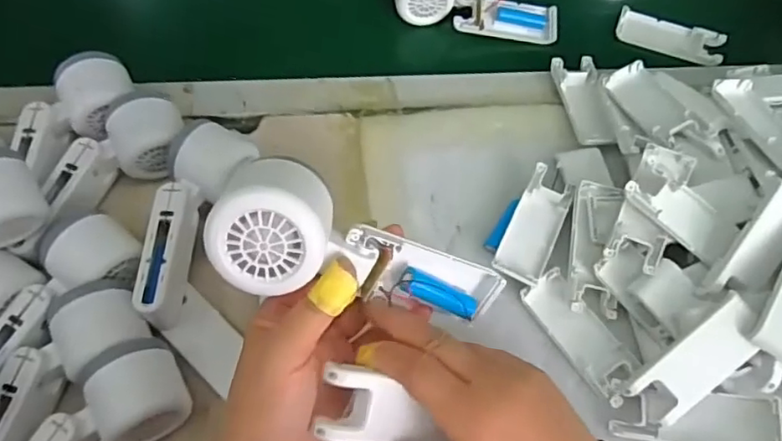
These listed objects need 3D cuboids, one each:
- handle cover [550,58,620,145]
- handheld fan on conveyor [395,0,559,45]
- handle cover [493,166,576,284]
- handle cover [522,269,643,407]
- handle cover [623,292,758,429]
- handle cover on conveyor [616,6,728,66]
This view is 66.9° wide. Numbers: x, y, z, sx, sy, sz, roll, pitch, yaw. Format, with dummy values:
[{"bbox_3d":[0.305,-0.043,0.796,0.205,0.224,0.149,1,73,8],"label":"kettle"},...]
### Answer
[{"bbox_3d":[0.178,-0.111,0.544,0.040,0.019,0.107,-1,63,-3],"label":"handle cover"},{"bbox_3d":[0.082,-0.216,0.596,0.171,0.045,0.062,17,63,-7],"label":"handheld fan on conveyor"},{"bbox_3d":[0.118,0.004,0.482,0.038,0.014,0.101,25,65,10],"label":"handle cover"},{"bbox_3d":[0.146,0.086,0.452,0.038,0.013,0.101,-31,68,-16],"label":"handle cover"},{"bbox_3d":[0.216,0.098,0.414,0.098,0.014,0.041,-46,71,7],"label":"handle cover"},{"bbox_3d":[0.284,-0.187,0.605,0.104,0.013,0.040,21,64,9],"label":"handle cover on conveyor"}]

